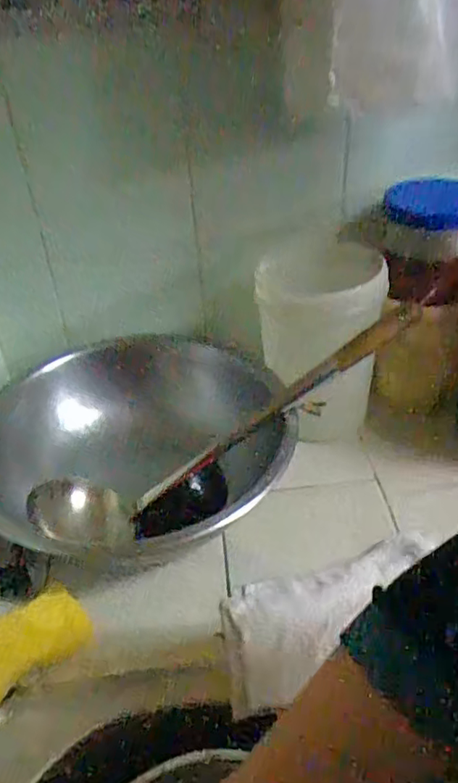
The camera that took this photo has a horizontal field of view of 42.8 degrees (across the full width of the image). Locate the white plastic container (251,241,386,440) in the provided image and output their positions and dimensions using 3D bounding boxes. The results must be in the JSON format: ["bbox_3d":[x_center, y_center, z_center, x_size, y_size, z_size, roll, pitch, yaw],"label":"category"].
[{"bbox_3d":[0.123,-0.055,0.780,0.153,0.231,0.145,4,36,12],"label":"white plastic container"}]

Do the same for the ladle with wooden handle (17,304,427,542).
[{"bbox_3d":[-0.005,0.041,0.686,0.461,0.091,0.095,-30,39,-3],"label":"ladle with wooden handle"}]

